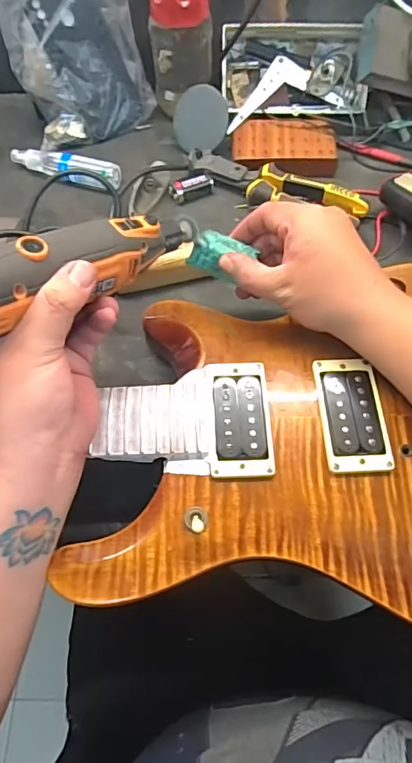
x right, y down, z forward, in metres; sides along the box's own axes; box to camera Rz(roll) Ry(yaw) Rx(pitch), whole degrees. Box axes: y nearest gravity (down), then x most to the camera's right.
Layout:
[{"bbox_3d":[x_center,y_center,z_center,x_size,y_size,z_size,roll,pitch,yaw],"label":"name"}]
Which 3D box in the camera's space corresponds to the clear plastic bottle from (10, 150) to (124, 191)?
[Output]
[{"bbox_3d":[-0.167,-0.258,0.562,0.137,0.032,0.032,21,65,12],"label":"clear plastic bottle"}]

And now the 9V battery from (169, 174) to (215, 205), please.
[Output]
[{"bbox_3d":[-0.018,-0.228,0.545,0.049,0.019,0.028,-20,64,-9],"label":"9V battery"}]

